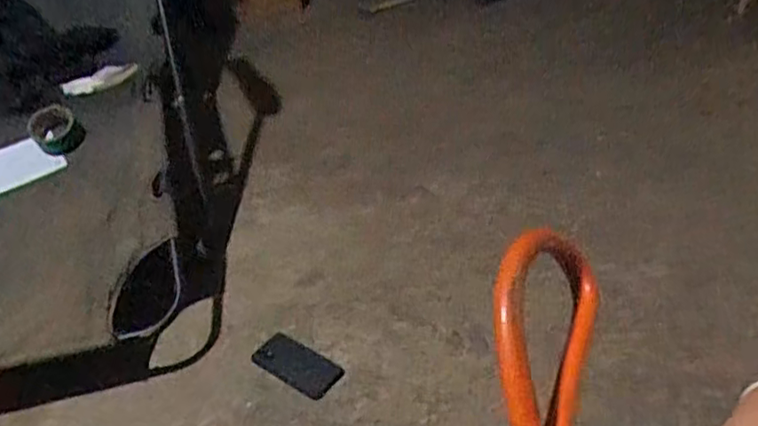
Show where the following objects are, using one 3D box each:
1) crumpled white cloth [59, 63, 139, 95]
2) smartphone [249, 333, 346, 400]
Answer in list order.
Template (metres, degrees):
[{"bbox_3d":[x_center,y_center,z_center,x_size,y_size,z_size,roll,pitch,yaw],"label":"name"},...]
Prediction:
[{"bbox_3d":[-0.507,-0.241,1.146,0.153,0.035,0.016,-13,27,14],"label":"crumpled white cloth"},{"bbox_3d":[-0.132,0.251,1.045,0.142,0.013,0.076,25,53,19],"label":"smartphone"}]

